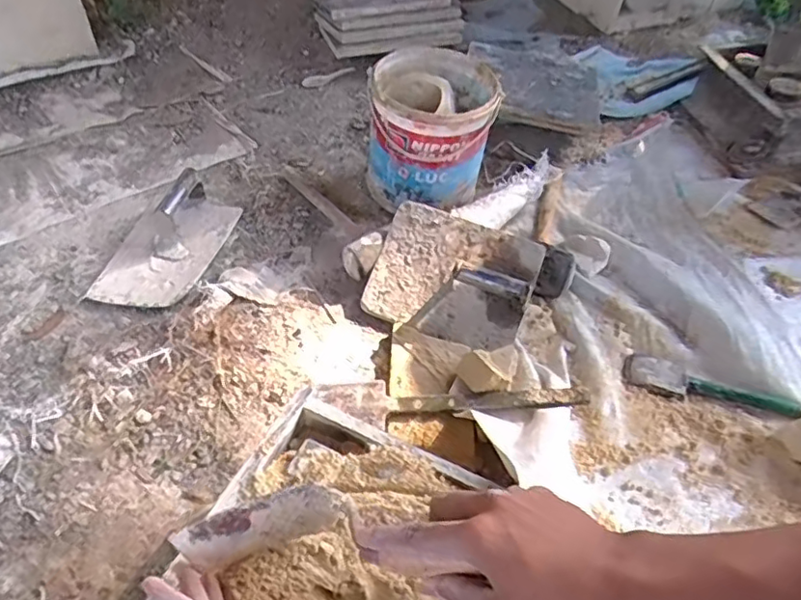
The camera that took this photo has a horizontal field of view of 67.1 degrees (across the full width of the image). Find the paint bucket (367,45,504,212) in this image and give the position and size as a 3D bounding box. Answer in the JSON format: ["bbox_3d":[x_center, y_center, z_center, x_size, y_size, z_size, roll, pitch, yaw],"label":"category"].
[{"bbox_3d":[0.043,-0.254,0.914,0.172,0.176,0.171,1,49,-1],"label":"paint bucket"}]

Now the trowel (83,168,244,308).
[{"bbox_3d":[-0.333,-0.092,0.849,0.147,0.065,0.229,12,50,5],"label":"trowel"}]

